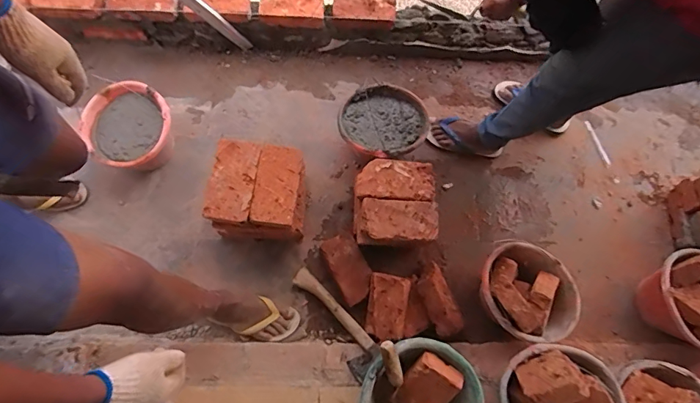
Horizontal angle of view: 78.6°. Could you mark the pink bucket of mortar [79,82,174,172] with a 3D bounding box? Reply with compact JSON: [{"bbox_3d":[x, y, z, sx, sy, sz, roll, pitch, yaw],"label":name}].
[{"bbox_3d":[-0.617,-0.191,1.232,0.241,0.190,0.227,0,69,0],"label":"pink bucket of mortar"}]

